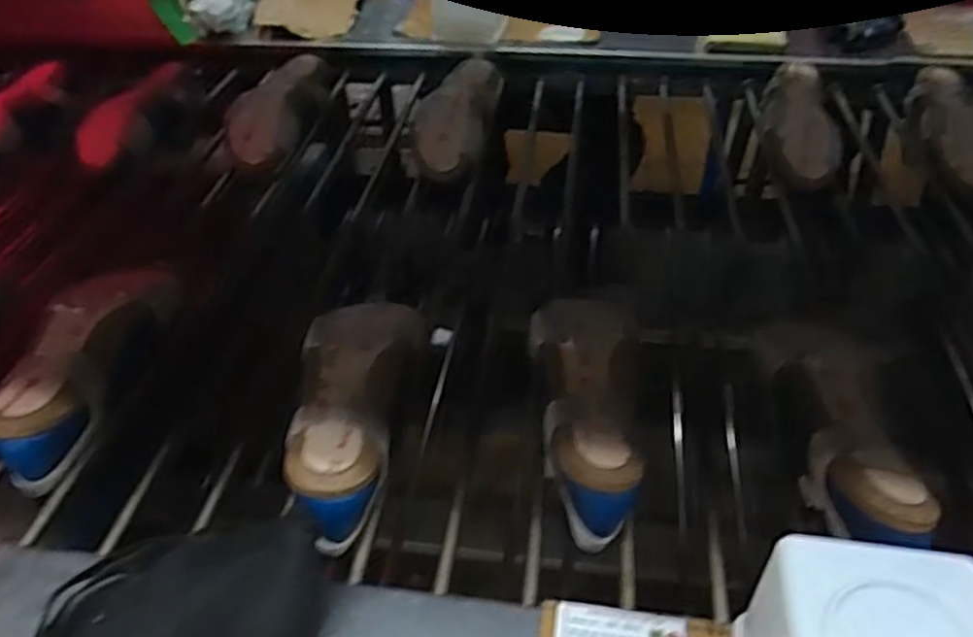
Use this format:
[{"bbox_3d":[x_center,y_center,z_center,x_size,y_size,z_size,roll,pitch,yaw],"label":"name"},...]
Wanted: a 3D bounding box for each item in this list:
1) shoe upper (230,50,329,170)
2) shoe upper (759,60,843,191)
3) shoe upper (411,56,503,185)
[{"bbox_3d":[-0.298,-0.299,1.038,0.094,0.069,0.275,3,39,6],"label":"shoe upper"},{"bbox_3d":[0.414,-0.257,0.964,0.102,0.072,0.244,11,40,14],"label":"shoe upper"},{"bbox_3d":[-0.041,-0.276,0.990,0.098,0.080,0.250,4,39,6],"label":"shoe upper"}]

